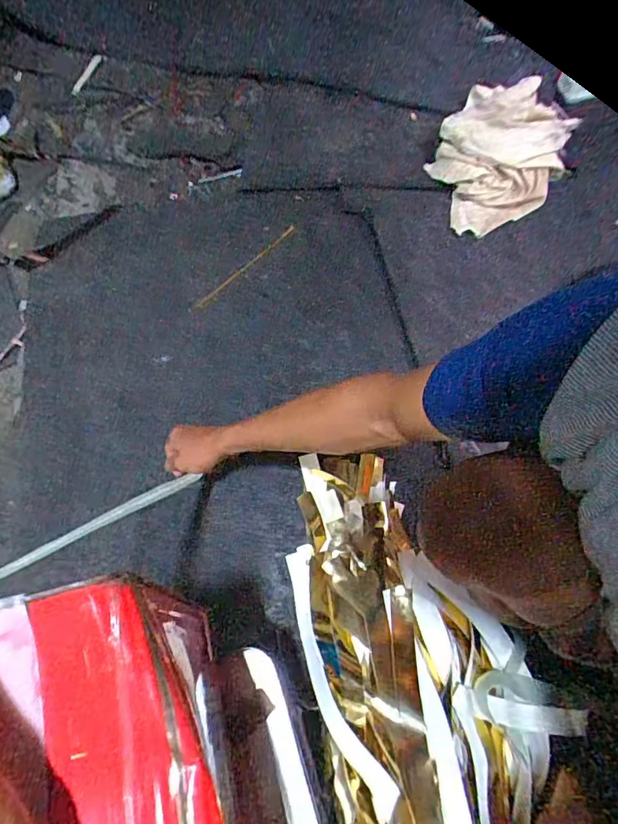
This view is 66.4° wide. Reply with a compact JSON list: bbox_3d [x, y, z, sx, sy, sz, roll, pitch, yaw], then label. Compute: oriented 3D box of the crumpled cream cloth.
[{"bbox_3d":[0.362,-0.492,0.914,0.240,0.048,0.321,39,93,-7],"label":"crumpled cream cloth"}]

